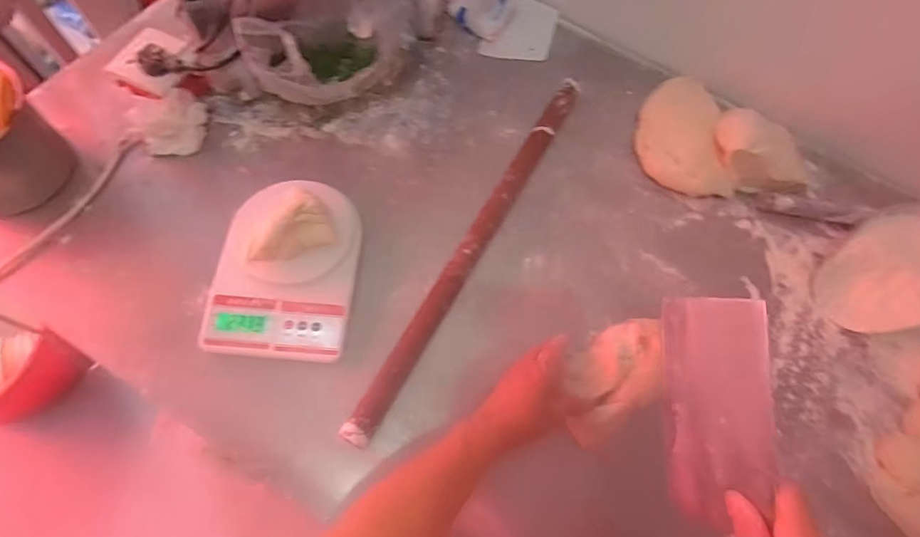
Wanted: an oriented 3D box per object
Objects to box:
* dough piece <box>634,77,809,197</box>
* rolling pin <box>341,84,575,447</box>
[{"bbox_3d":[0.346,-0.170,0.644,0.156,0.076,0.228,-37,74,-16],"label":"dough piece"},{"bbox_3d":[0.023,-0.042,0.579,0.033,0.038,0.544,29,69,8],"label":"rolling pin"}]

